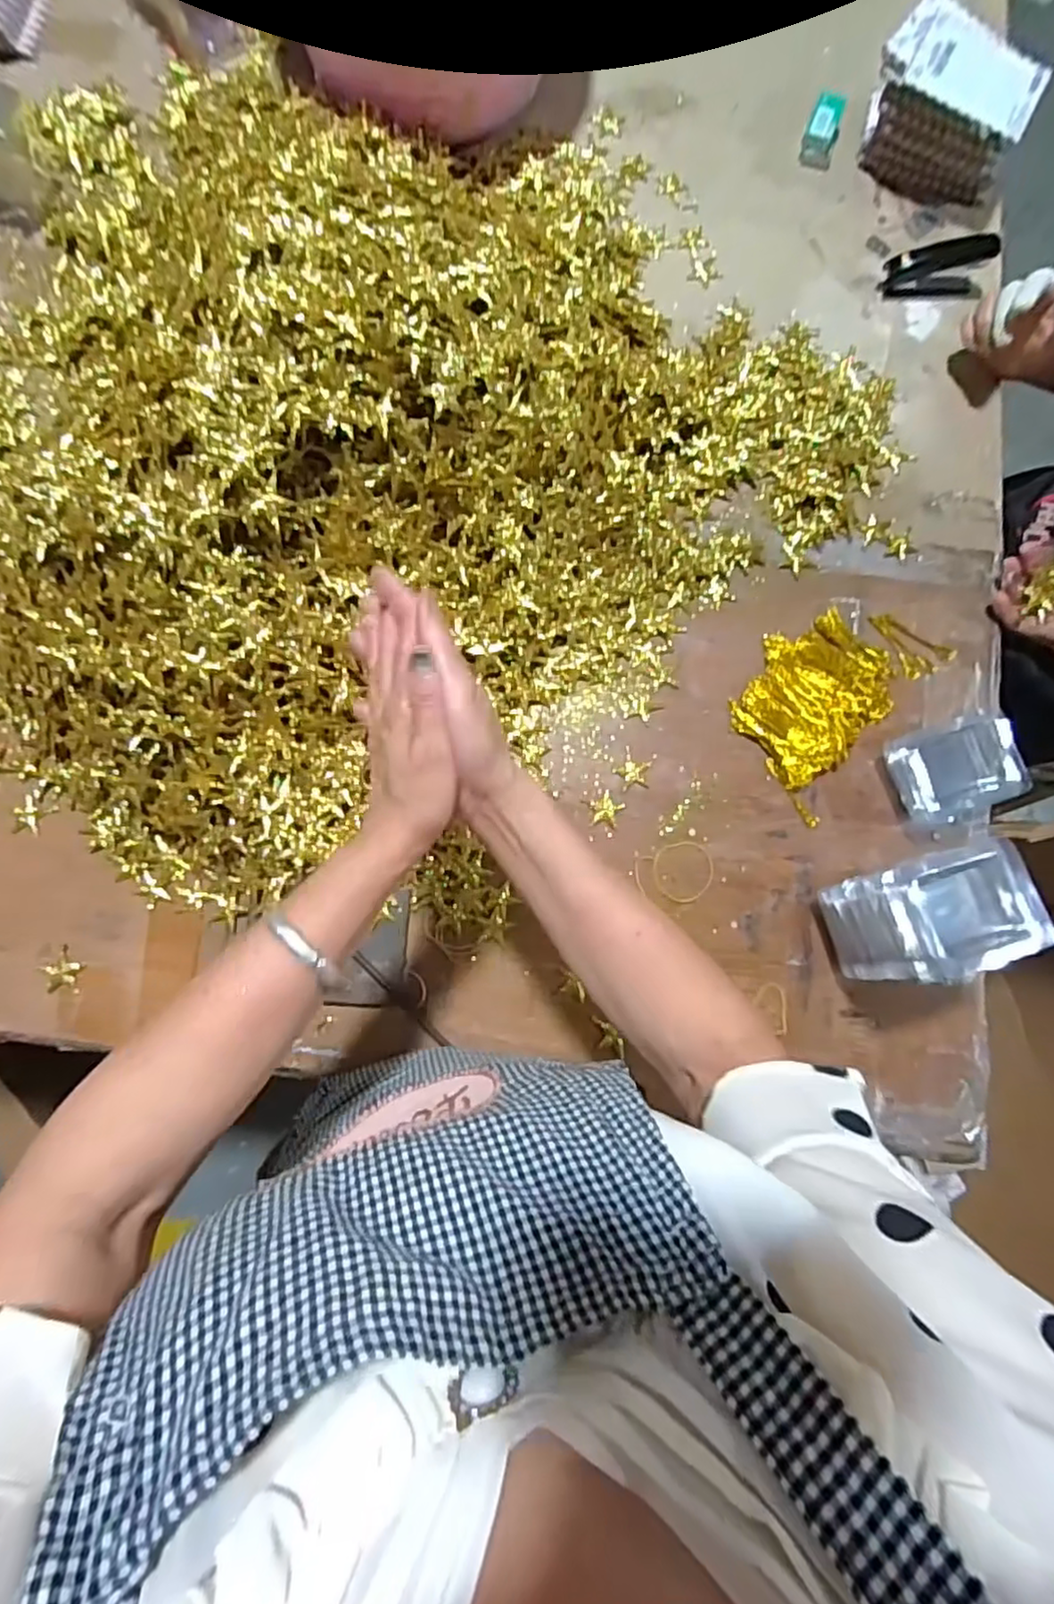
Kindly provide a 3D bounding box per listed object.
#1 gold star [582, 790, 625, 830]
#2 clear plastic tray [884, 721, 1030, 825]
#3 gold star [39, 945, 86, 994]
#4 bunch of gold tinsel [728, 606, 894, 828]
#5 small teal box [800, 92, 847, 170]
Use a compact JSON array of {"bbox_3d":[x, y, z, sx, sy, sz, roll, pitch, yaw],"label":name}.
[{"bbox_3d":[0.071,0.008,0.595,0.034,0.004,0.032,-21,84,-6],"label":"gold star"},{"bbox_3d":[0.377,-0.027,0.591,0.107,0.051,0.086,-11,83,-5],"label":"clear plastic tray"},{"bbox_3d":[-0.388,0.145,0.555,0.031,0.005,0.036,-44,87,-8],"label":"gold star"},{"bbox_3d":[0.262,-0.093,0.609,0.122,0.017,0.173,41,82,3],"label":"bunch of gold tinsel"},{"bbox_3d":[0.312,-0.704,0.695,0.035,0.038,0.045,19,81,-1],"label":"small teal box"}]

